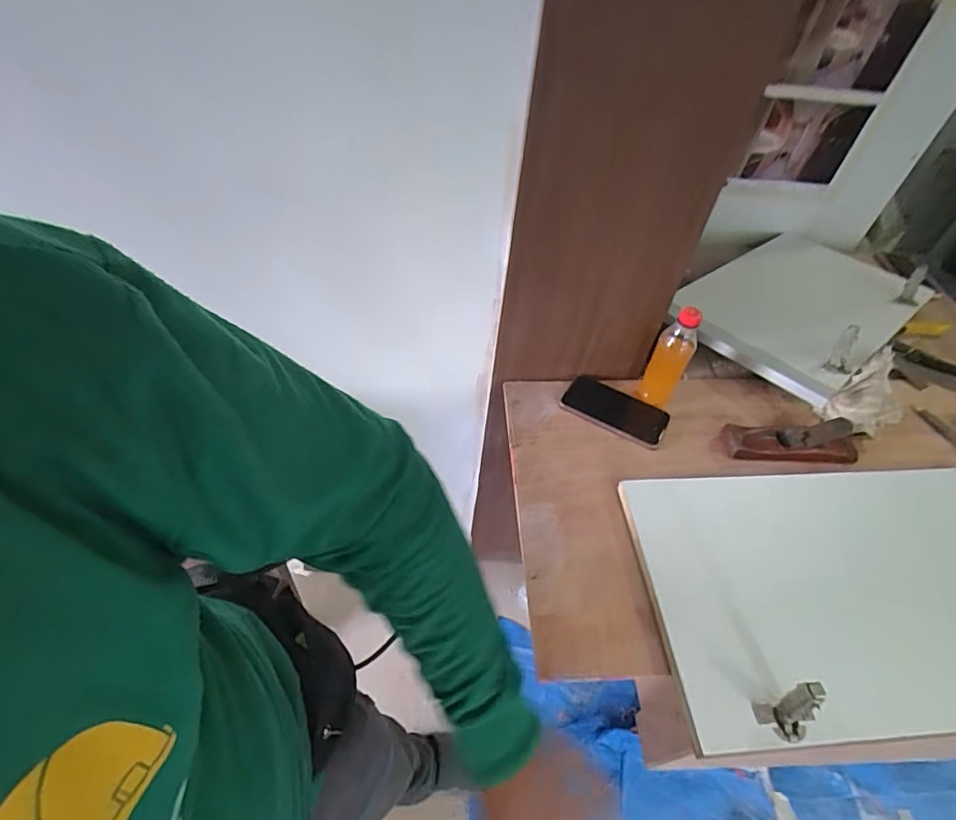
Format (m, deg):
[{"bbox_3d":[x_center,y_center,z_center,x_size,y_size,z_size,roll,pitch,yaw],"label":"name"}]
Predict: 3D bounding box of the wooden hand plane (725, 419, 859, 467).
[{"bbox_3d":[0.479,0.047,0.781,0.193,0.060,0.057,5,49,-1],"label":"wooden hand plane"}]

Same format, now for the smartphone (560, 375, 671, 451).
[{"bbox_3d":[0.223,-0.003,0.831,0.164,0.014,0.085,26,55,21],"label":"smartphone"}]

